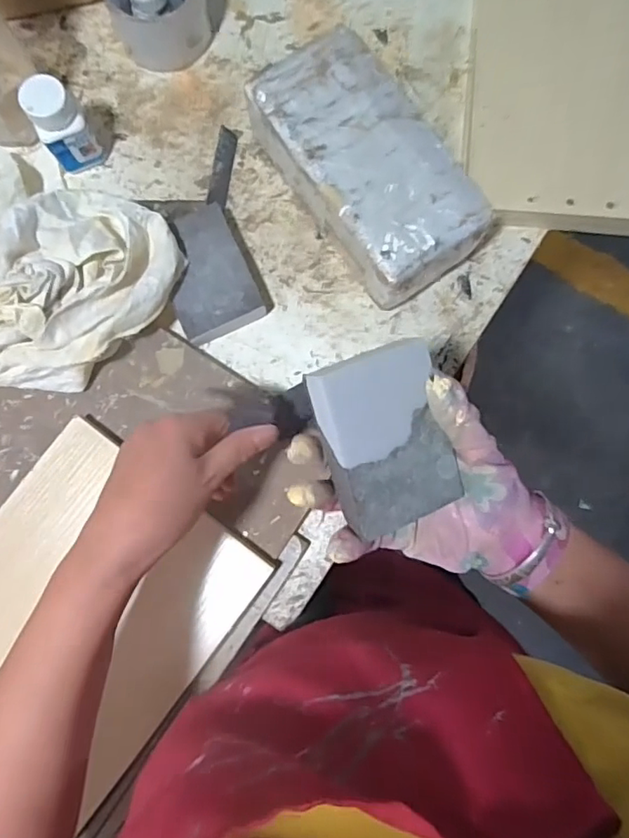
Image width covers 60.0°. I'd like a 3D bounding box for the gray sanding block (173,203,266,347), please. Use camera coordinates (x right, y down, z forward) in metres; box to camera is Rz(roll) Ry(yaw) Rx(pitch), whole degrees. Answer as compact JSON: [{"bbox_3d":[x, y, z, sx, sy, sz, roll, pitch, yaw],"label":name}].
[{"bbox_3d":[-0.090,-0.120,0.459,0.066,0.028,0.104,-24,85,-3],"label":"gray sanding block"}]

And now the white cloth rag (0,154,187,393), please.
[{"bbox_3d":[-0.203,-0.109,0.430,0.170,0.086,0.175,17,84,1],"label":"white cloth rag"}]

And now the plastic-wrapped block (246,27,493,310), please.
[{"bbox_3d":[0.040,-0.198,0.448,0.109,0.072,0.203,-39,86,-4],"label":"plastic-wrapped block"}]

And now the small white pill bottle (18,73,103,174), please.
[{"bbox_3d":[-0.208,-0.241,0.450,0.037,0.074,0.035,0,84,-1],"label":"small white pill bottle"}]

